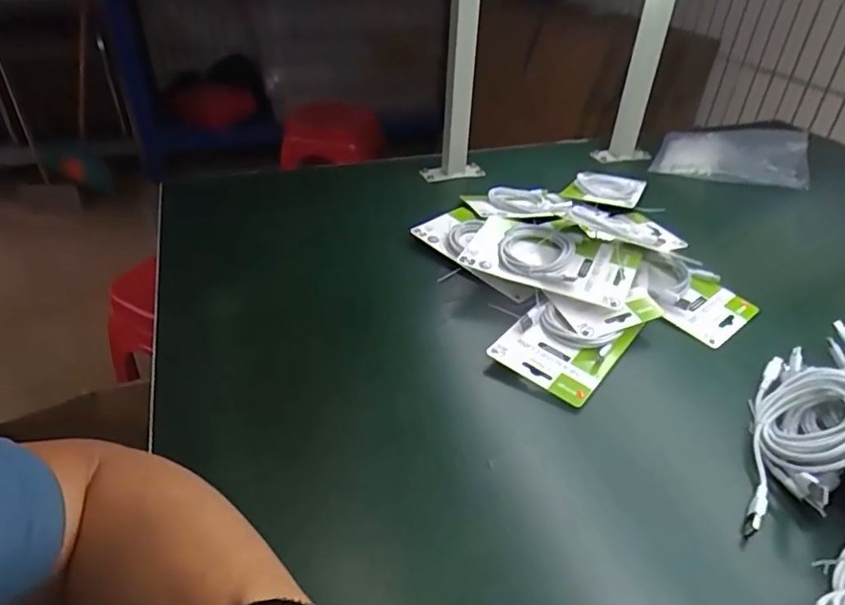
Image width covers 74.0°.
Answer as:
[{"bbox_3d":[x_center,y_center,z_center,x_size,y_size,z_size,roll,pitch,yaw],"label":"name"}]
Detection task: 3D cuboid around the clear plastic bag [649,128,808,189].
[{"bbox_3d":[0.531,-0.259,0.970,0.234,0.029,0.212,14,38,15],"label":"clear plastic bag"}]

